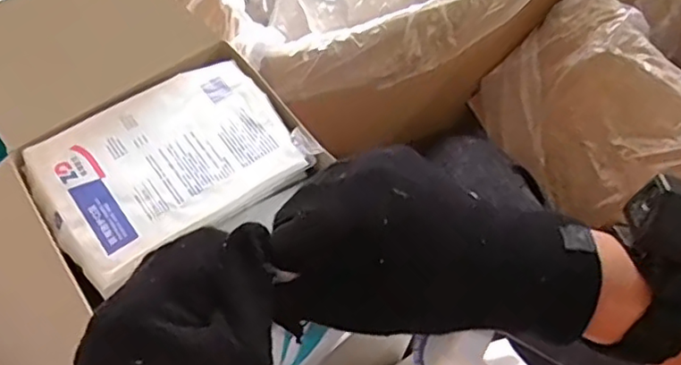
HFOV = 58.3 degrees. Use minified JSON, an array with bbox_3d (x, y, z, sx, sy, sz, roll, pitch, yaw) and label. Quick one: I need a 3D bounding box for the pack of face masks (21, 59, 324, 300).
[{"bbox_3d":[-0.128,-0.017,0.454,0.180,0.022,0.126,-33,63,-22],"label":"pack of face masks"}]

